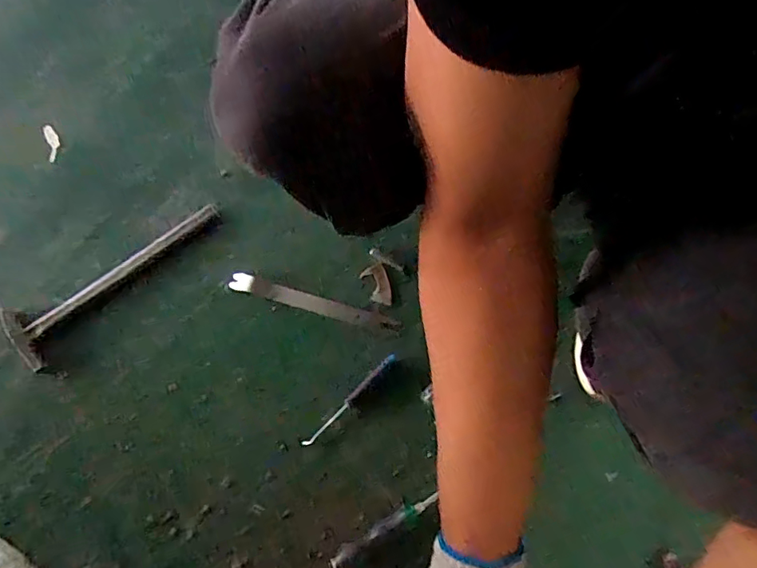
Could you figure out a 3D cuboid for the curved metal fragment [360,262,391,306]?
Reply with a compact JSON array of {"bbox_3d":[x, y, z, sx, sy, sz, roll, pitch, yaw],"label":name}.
[{"bbox_3d":[0.000,0.002,0.705,0.033,0.006,0.056,-20,80,-4],"label":"curved metal fragment"}]

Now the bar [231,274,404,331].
[{"bbox_3d":[-0.085,0.026,0.704,0.226,0.011,0.024,16,80,2],"label":"bar"}]

